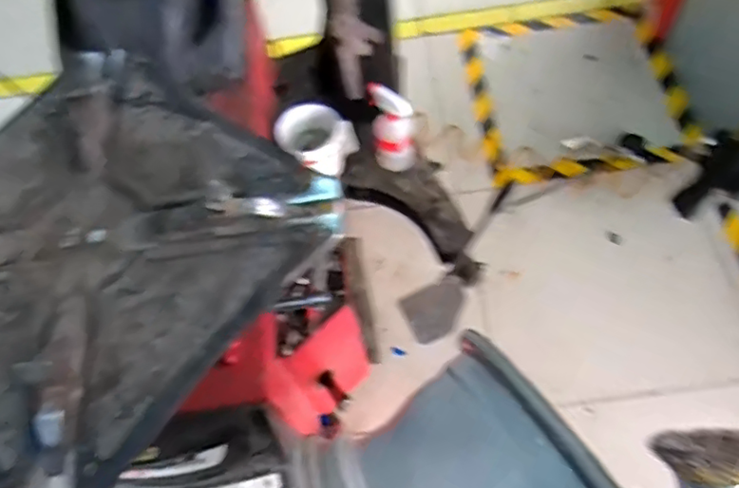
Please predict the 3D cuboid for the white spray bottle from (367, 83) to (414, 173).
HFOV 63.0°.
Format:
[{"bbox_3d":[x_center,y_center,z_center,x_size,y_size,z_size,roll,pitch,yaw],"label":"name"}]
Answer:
[{"bbox_3d":[0.046,-0.240,1.271,0.083,0.203,0.077,-4,63,2],"label":"white spray bottle"}]

